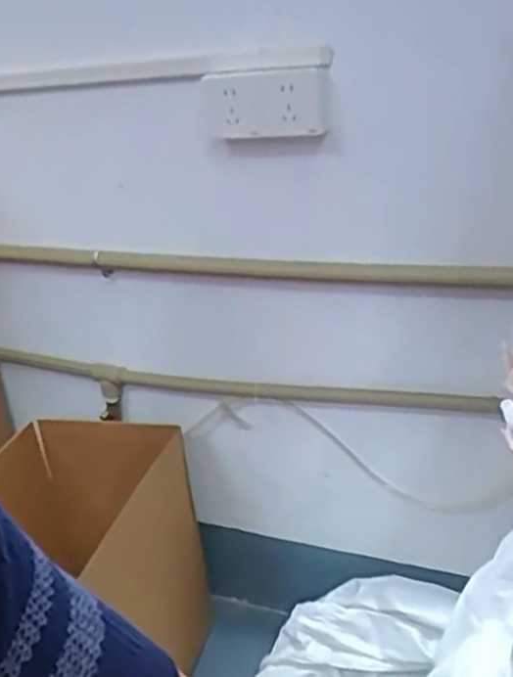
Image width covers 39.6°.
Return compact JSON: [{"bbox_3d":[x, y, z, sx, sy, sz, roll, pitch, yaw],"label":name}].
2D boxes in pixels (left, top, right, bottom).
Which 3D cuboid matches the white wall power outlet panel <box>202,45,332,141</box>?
[{"bbox_3d":[0.007,-0.349,1.027,0.199,0.116,0.039,5,22,22],"label":"white wall power outlet panel"}]

